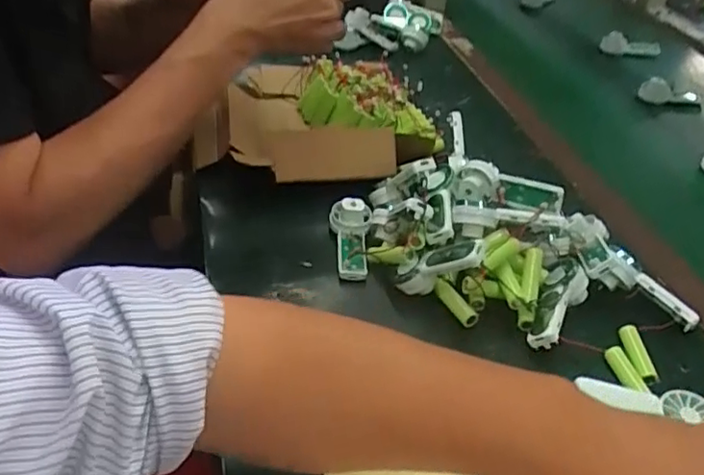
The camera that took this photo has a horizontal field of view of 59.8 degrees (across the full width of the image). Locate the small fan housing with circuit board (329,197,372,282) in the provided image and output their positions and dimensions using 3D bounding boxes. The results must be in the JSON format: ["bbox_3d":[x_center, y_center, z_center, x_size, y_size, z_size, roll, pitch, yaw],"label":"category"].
[{"bbox_3d":[0.003,-0.001,0.555,0.048,0.046,0.071,2,38,-3],"label":"small fan housing with circuit board"}]

